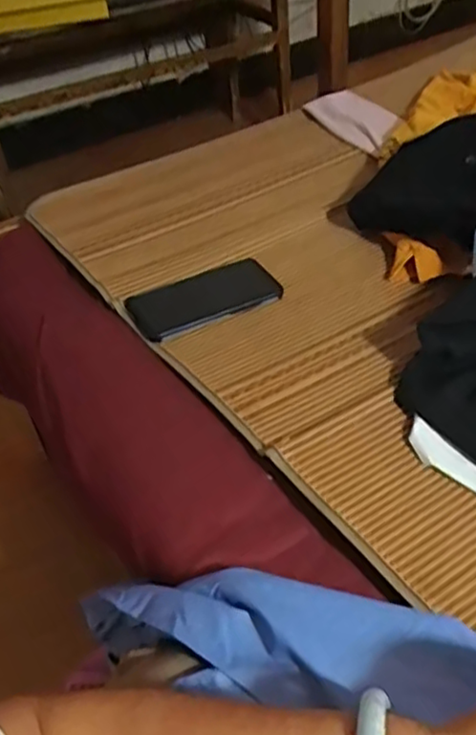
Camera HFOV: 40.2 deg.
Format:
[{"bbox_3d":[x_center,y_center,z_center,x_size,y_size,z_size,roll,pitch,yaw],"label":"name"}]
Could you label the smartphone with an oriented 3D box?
[{"bbox_3d":[-0.037,-0.077,0.707,0.156,0.008,0.089,-21,45,-16],"label":"smartphone"}]

